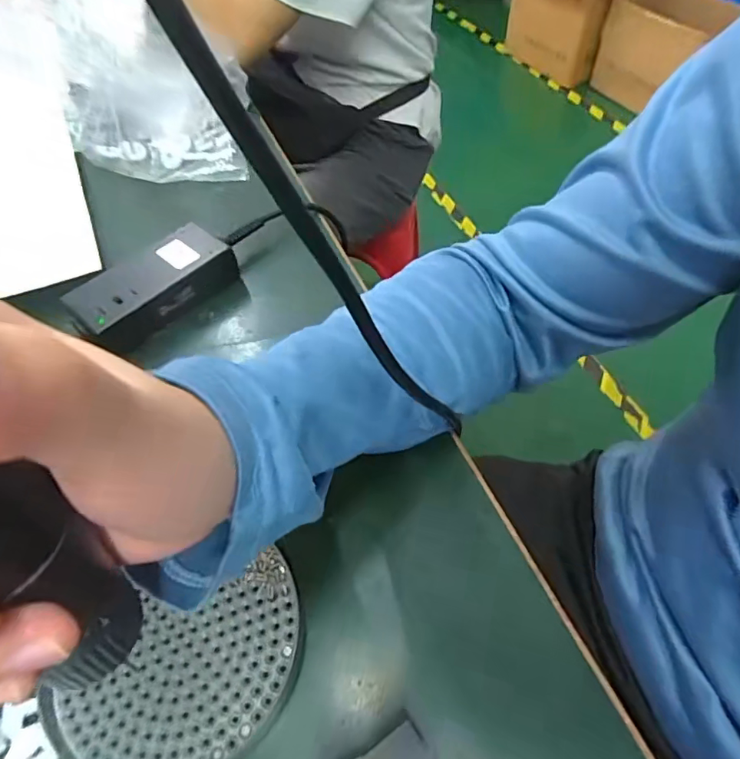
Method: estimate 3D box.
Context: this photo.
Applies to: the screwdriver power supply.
[{"bbox_3d":[-0.157,-0.067,0.365,0.052,0.034,0.112,30,61,23],"label":"screwdriver power supply"}]

